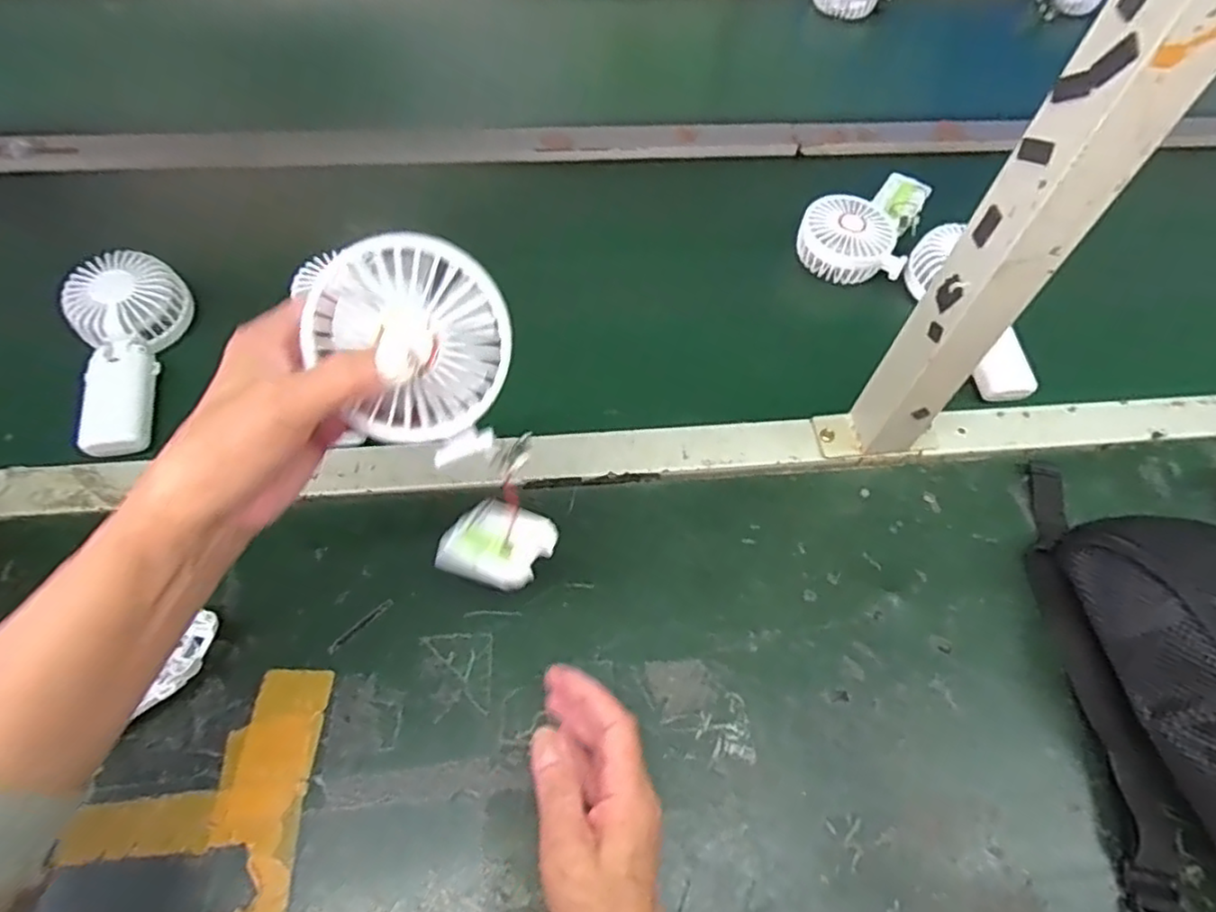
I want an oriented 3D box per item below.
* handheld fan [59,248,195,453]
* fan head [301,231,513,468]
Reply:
[{"bbox_3d":[-0.400,-0.084,0.563,0.083,0.044,0.179,-5,74,-5],"label":"handheld fan"},{"bbox_3d":[-0.082,-0.047,0.309,0.080,0.030,0.103,-24,108,2],"label":"fan head"}]

